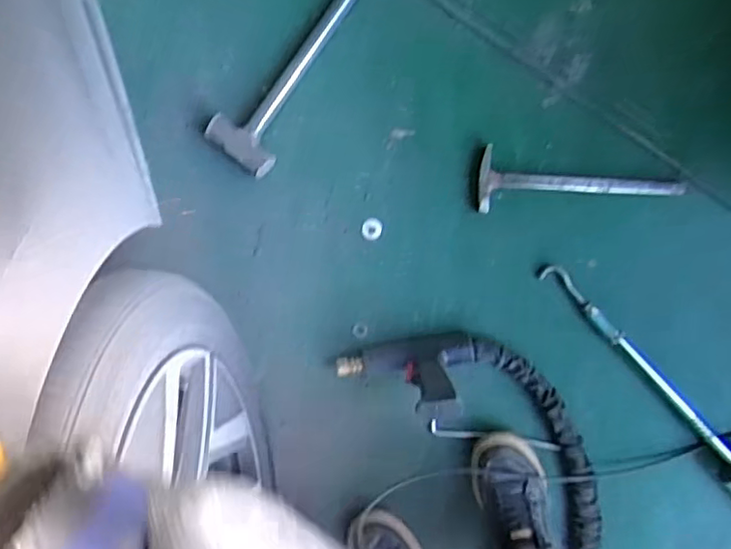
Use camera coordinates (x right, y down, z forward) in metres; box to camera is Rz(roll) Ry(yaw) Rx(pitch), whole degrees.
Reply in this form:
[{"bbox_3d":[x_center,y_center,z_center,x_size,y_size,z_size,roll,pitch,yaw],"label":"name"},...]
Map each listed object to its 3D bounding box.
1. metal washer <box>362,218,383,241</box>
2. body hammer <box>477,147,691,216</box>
[{"bbox_3d":[0.011,-0.070,0.980,0.032,0.004,0.034,4,94,3],"label":"metal washer"},{"bbox_3d":[0.315,-0.141,0.927,0.296,0.034,0.095,0,95,4],"label":"body hammer"}]

